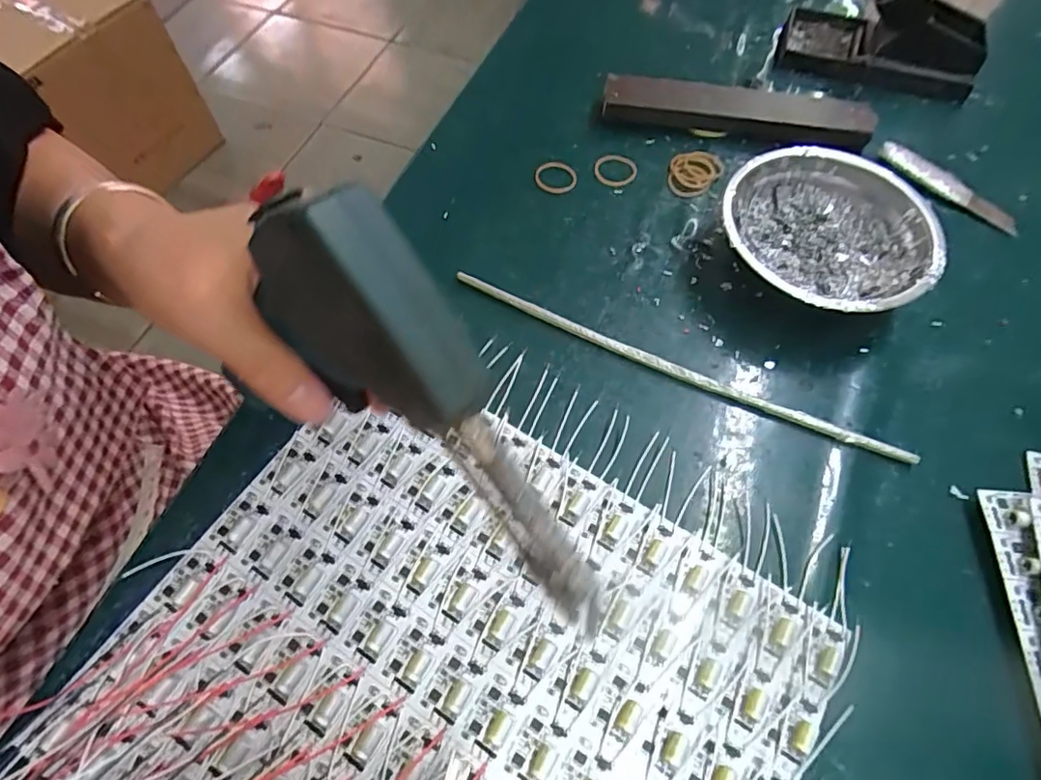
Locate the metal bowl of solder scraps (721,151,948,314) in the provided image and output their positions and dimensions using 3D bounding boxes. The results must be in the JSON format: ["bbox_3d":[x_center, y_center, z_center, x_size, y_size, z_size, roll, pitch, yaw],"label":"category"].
[{"bbox_3d":[0.189,-0.092,0.358,0.124,0.046,0.122,0,62,0],"label":"metal bowl of solder scraps"}]

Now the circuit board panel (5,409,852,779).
[{"bbox_3d":[-0.031,0.135,0.254,0.282,0.010,0.239,29,66,14],"label":"circuit board panel"}]

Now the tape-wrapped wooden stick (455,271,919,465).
[{"bbox_3d":[0.086,-0.016,0.336,0.278,0.008,0.011,23,64,12],"label":"tape-wrapped wooden stick"}]

